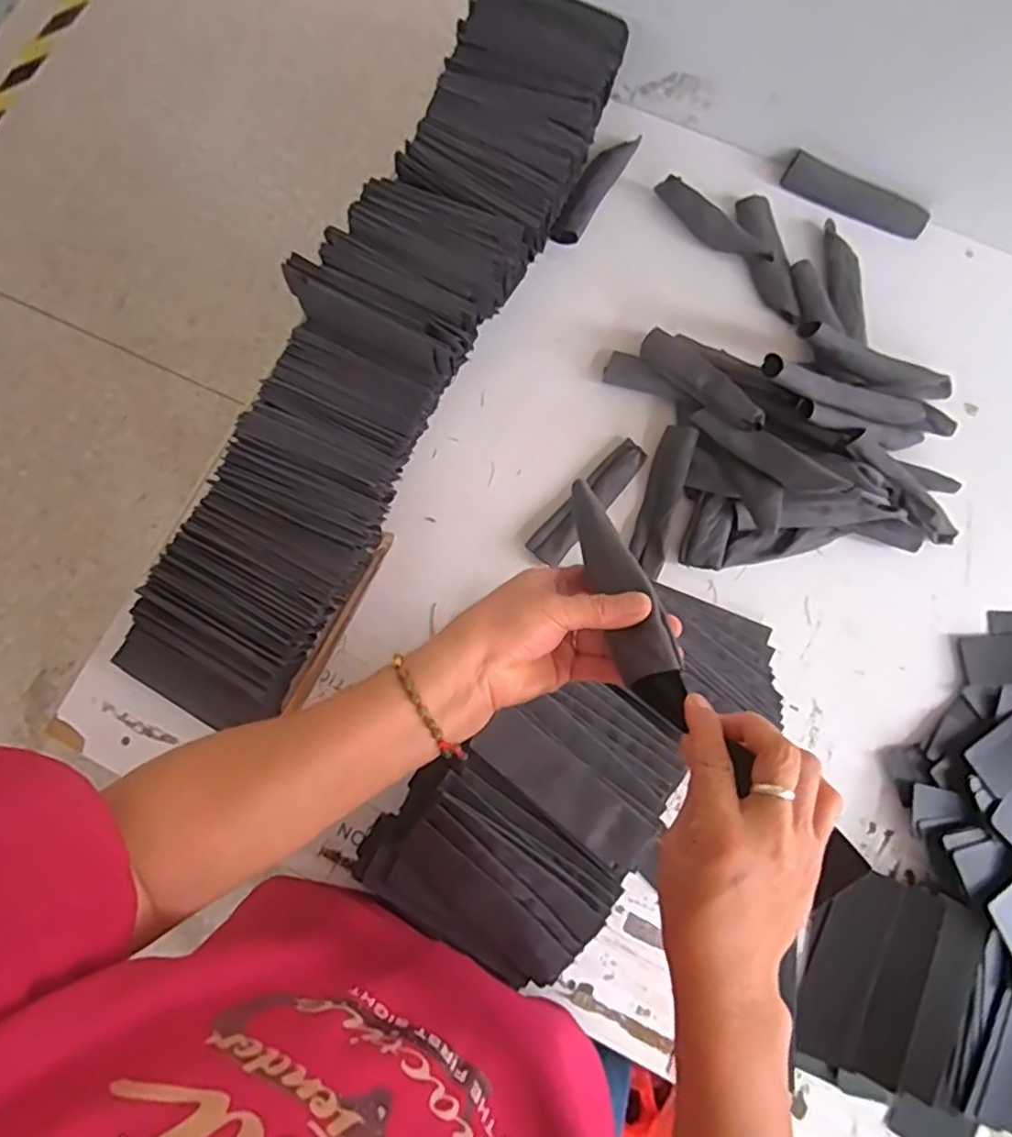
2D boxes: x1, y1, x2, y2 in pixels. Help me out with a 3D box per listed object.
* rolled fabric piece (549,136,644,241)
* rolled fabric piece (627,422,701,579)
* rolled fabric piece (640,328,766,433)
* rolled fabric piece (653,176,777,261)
[{"bbox_3d":[0.095,-0.406,0.730,0.031,0.020,0.153,29,80,7],"label":"rolled fabric piece"},{"bbox_3d":[0.150,-0.068,0.659,0.035,0.019,0.150,16,79,5],"label":"rolled fabric piece"},{"bbox_3d":[0.188,-0.180,0.660,0.033,0.021,0.145,-38,64,-6],"label":"rolled fabric piece"},{"bbox_3d":[0.214,-0.358,0.716,0.138,0.027,0.031,36,81,9],"label":"rolled fabric piece"}]

